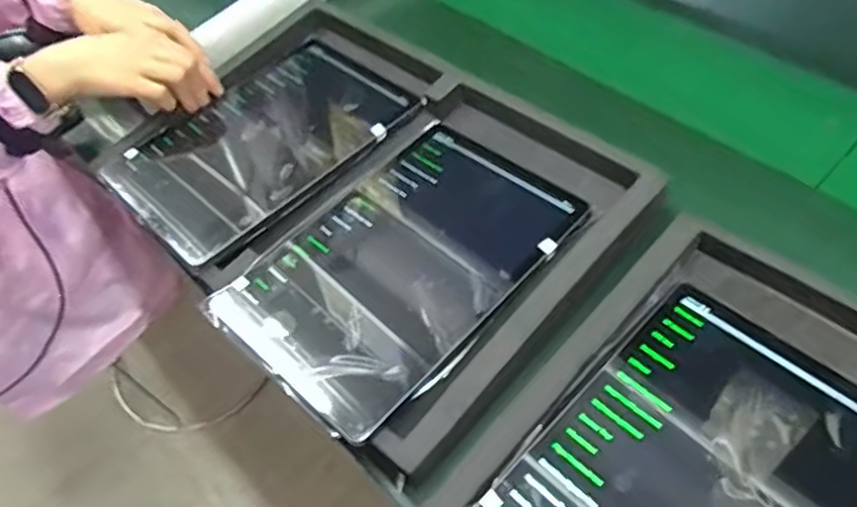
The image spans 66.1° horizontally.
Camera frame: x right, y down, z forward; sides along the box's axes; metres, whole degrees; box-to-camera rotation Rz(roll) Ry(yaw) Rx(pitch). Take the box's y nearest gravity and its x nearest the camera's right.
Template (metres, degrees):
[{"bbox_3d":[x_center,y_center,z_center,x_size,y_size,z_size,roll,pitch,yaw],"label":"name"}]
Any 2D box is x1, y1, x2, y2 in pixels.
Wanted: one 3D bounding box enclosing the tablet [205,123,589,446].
[{"bbox_3d":[-0.019,0.004,0.510,0.170,0.013,0.258,34,67,28],"label":"tablet"}]

